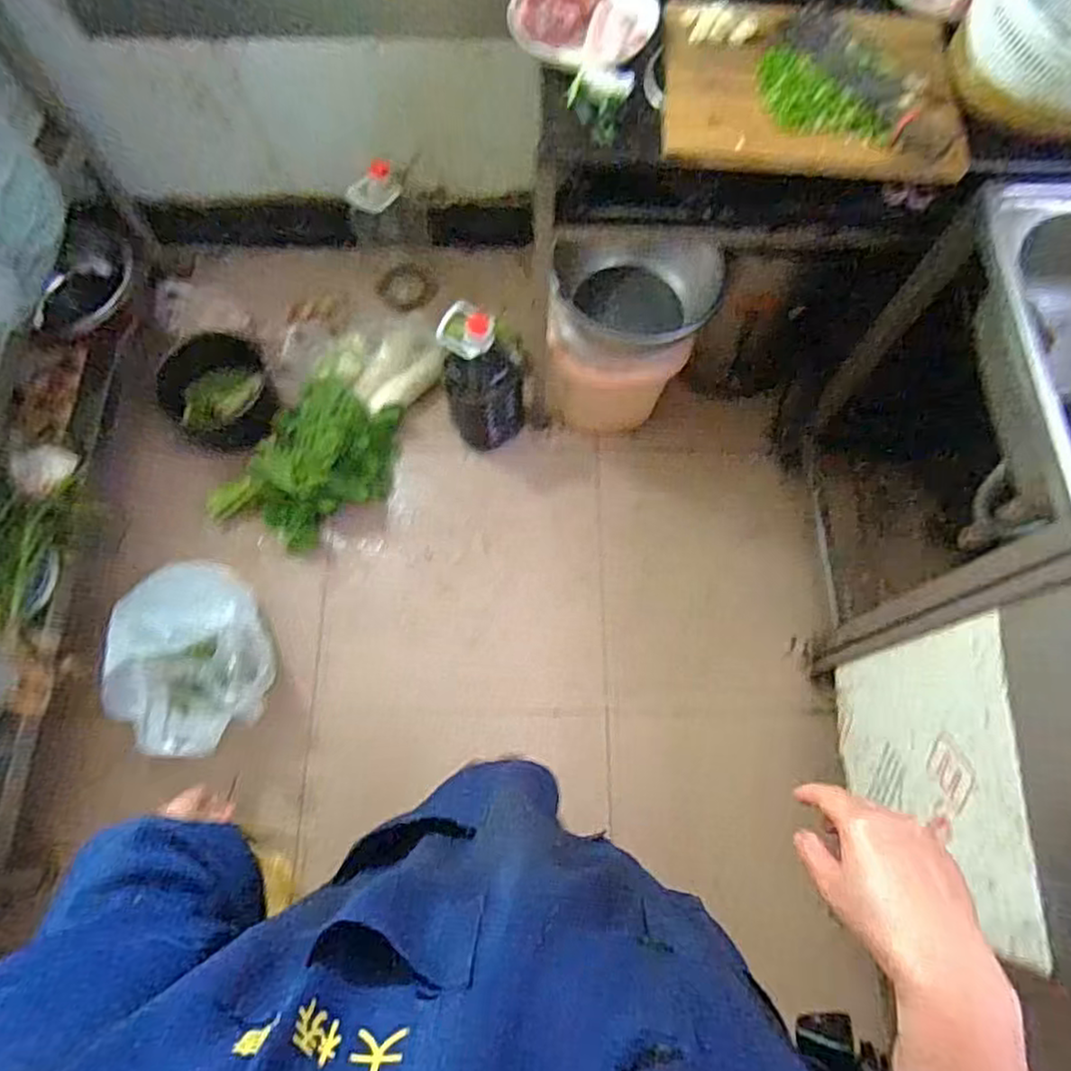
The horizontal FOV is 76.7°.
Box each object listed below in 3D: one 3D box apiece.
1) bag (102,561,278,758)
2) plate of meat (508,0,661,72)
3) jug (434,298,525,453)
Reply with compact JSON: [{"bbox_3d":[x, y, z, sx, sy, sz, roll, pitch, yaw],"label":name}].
[{"bbox_3d":[-0.646,0.221,1.302,0.266,0.167,0.383,-7,70,-3],"label":"bag"},{"bbox_3d":[0.068,-0.701,0.910,0.181,0.045,0.159,20,71,6],"label":"plate of meat"},{"bbox_3d":[-0.112,-0.341,1.441,0.149,0.316,0.173,-20,72,-8],"label":"jug"}]

